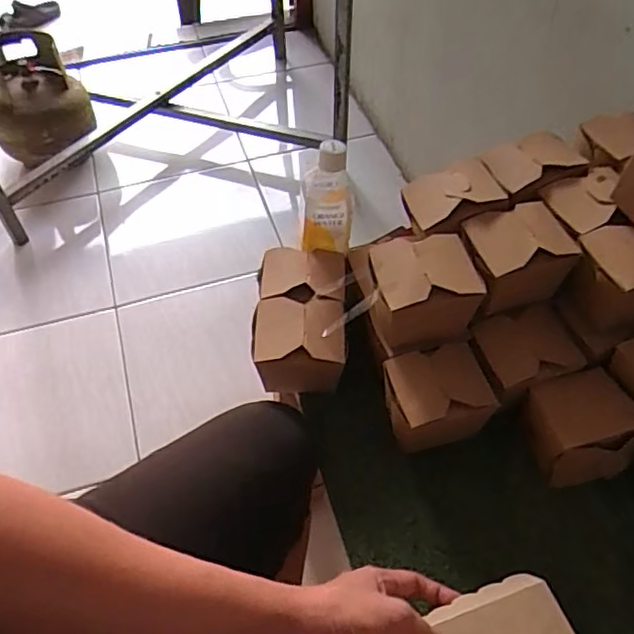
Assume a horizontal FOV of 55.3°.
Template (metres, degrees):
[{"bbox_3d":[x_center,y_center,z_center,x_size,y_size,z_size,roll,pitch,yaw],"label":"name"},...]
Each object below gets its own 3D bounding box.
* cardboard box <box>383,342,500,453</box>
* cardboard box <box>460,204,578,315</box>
[{"bbox_3d":[0.124,0.084,0.634,0.102,0.068,0.087,-12,53,-9],"label":"cardboard box"},{"bbox_3d":[0.208,-0.062,0.644,0.102,0.076,0.082,-15,54,-11],"label":"cardboard box"}]

